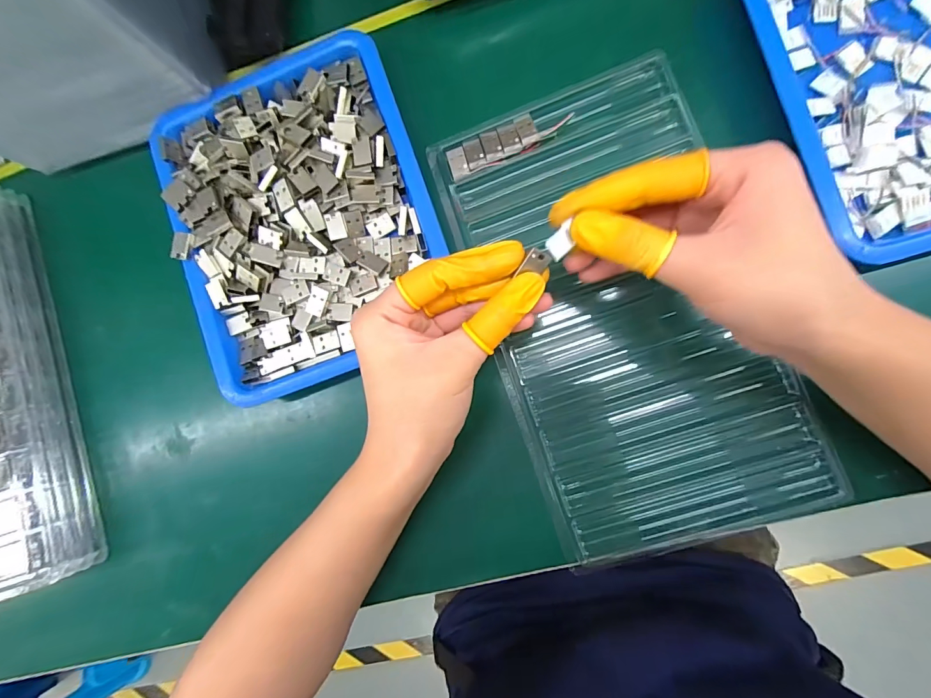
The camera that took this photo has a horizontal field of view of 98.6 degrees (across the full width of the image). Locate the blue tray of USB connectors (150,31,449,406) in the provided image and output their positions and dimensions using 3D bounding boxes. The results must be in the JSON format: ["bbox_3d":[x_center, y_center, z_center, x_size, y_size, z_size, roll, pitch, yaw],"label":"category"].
[{"bbox_3d":[-0.109,-0.087,0.268,0.167,0.029,0.209,-20,84,7],"label":"blue tray of USB connectors"}]

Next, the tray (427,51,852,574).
[{"bbox_3d":[0.095,-0.025,0.253,0.158,0.019,0.292,-19,87,7],"label":"tray"}]

